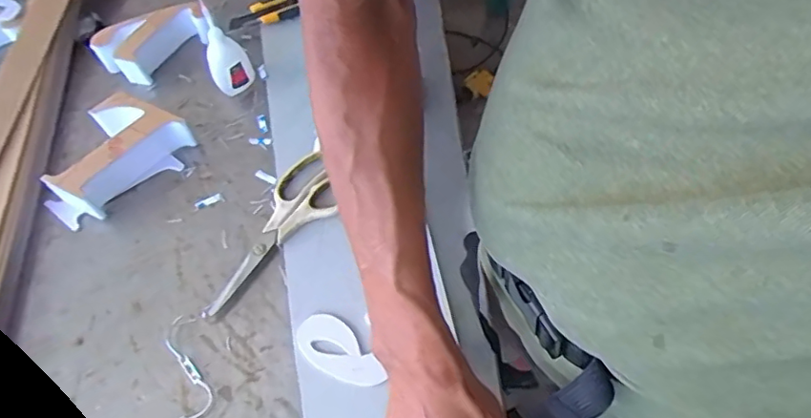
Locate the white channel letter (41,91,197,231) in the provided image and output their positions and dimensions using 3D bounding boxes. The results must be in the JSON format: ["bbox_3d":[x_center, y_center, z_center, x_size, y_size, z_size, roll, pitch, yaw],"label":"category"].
[{"bbox_3d":[-0.302,-0.052,0.590,0.091,0.050,0.148,34,67,20],"label":"white channel letter"}]

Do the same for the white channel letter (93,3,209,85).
[{"bbox_3d":[-0.288,-0.193,0.677,0.132,0.044,0.060,-30,63,-14],"label":"white channel letter"}]

